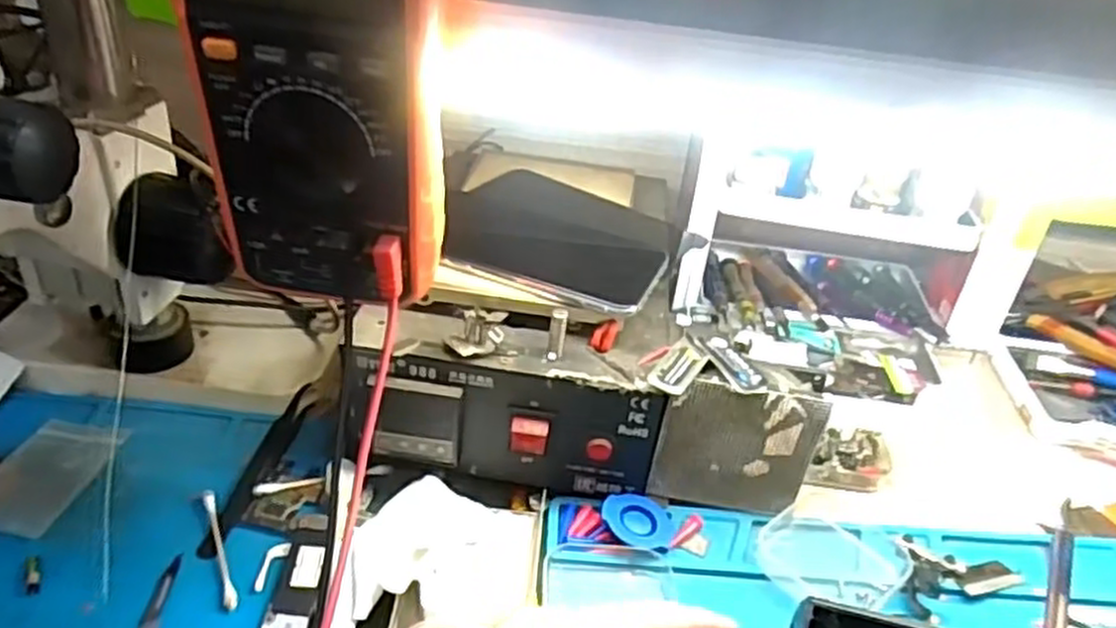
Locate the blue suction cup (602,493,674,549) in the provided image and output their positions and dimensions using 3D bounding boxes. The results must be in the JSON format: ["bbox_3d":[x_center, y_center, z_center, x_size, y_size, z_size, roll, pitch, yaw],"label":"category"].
[{"bbox_3d":[0.042,0.108,0.406,0.035,0.011,0.034,4,36,-3],"label":"blue suction cup"}]

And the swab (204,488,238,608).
[{"bbox_3d":[-0.162,0.110,0.375,0.007,0.004,0.072,-13,40,-24],"label":"swab"}]

